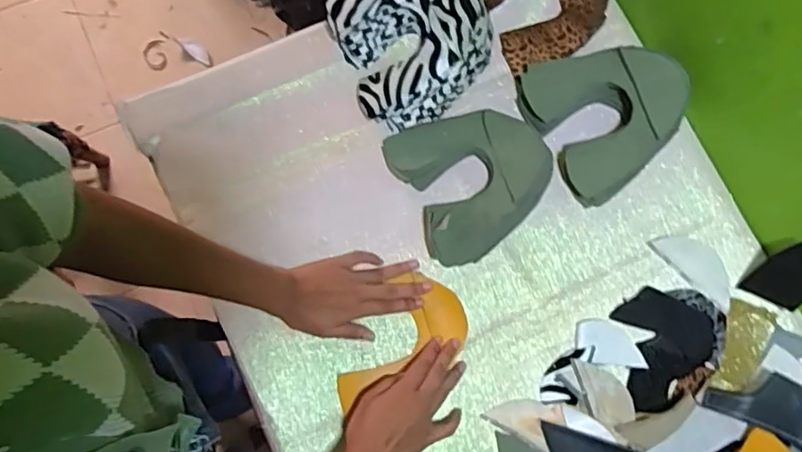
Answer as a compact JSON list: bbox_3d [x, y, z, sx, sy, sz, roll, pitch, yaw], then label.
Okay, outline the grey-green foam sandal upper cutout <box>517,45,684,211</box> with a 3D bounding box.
[{"bbox_3d":[0.241,-0.138,0.705,0.163,0.065,0.179,-30,81,-8],"label":"grey-green foam sandal upper cutout"}]

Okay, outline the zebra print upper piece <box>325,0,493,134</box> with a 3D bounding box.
[{"bbox_3d":[0.021,-0.218,0.706,0.179,0.070,0.171,-20,79,-6],"label":"zebra print upper piece"}]

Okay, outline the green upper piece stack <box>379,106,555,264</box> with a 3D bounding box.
[{"bbox_3d":[0.087,-0.058,0.695,0.166,0.036,0.164,-25,80,-7],"label":"green upper piece stack"}]

